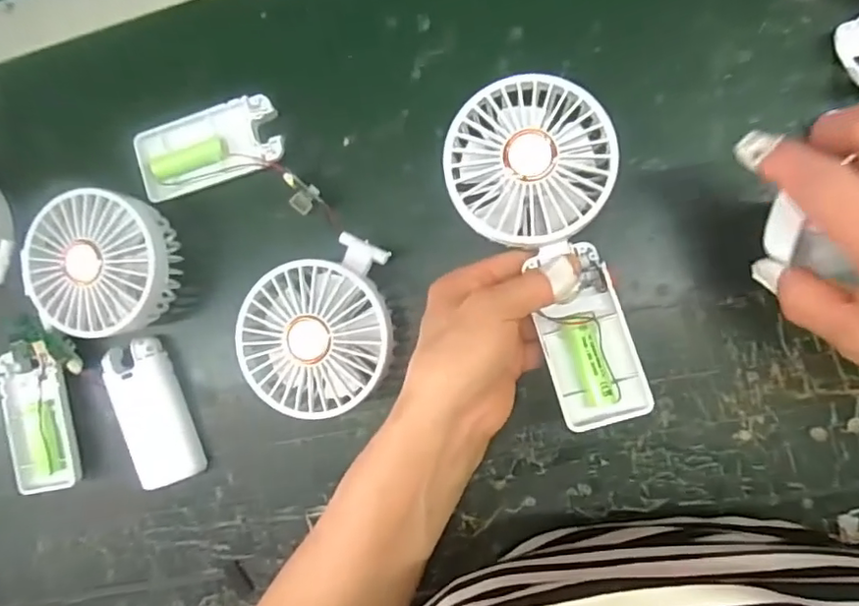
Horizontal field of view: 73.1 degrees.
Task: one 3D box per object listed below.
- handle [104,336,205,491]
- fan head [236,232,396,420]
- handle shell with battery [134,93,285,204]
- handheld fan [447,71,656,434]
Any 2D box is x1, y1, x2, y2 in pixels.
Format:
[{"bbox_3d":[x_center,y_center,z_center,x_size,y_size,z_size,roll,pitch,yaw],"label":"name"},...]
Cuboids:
[{"bbox_3d":[-0.175,0.069,0.369,0.044,0.021,0.091,-17,88,9],"label":"handle"},{"bbox_3d":[-0.062,0.013,0.337,0.088,0.045,0.098,-8,89,10],"label":"fan head"},{"bbox_3d":[-0.137,-0.096,0.363,0.093,0.018,0.043,-15,88,10],"label":"handle shell with battery"},{"bbox_3d":[0.066,-0.027,0.303,0.080,0.027,0.178,-17,92,9],"label":"handheld fan"}]

